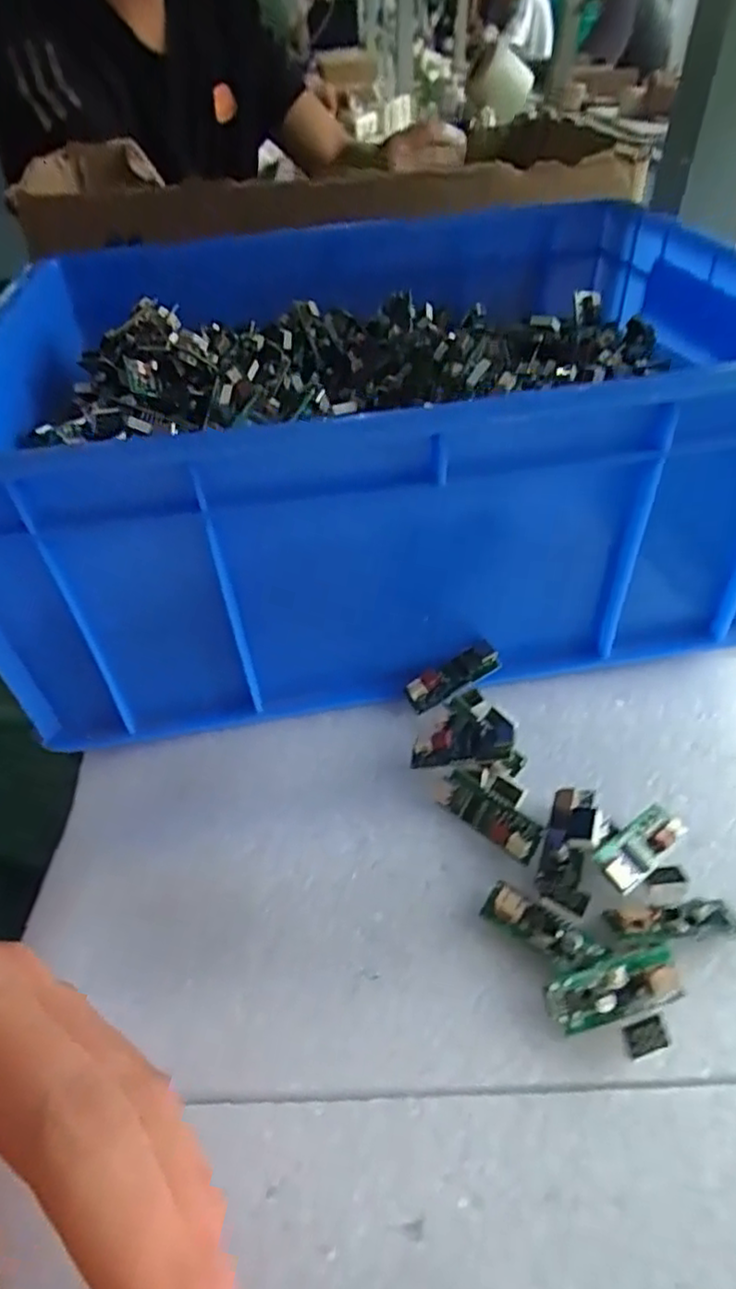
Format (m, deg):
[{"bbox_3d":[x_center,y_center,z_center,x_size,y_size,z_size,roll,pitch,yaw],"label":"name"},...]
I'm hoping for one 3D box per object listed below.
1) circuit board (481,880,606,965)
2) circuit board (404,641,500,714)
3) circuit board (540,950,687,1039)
[{"bbox_3d":[0.051,0.084,0.196,0.034,0.009,0.010,24,49,24],"label":"circuit board"},{"bbox_3d":[0.033,0.012,0.261,0.038,0.006,0.014,-31,47,1],"label":"circuit board"},{"bbox_3d":[0.069,0.096,0.183,0.038,0.008,0.015,-15,45,-13],"label":"circuit board"}]

